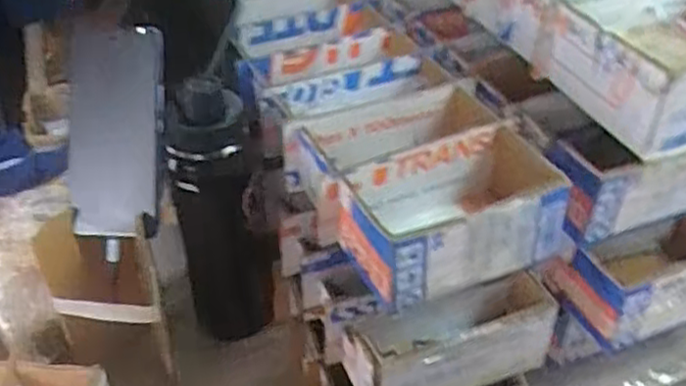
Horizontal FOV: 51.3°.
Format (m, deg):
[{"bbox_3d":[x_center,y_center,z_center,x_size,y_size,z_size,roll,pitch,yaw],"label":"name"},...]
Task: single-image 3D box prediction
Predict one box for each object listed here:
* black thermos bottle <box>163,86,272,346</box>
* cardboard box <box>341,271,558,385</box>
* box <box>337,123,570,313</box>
[{"bbox_3d":[-0.109,0.032,0.657,0.086,0.300,0.079,-7,39,-8],"label":"black thermos bottle"},{"bbox_3d":[0.083,0.114,0.557,0.165,0.077,0.063,-14,40,-16],"label":"cardboard box"},{"bbox_3d":[0.080,0.019,0.547,0.157,0.075,0.097,-17,42,-20],"label":"box"}]

